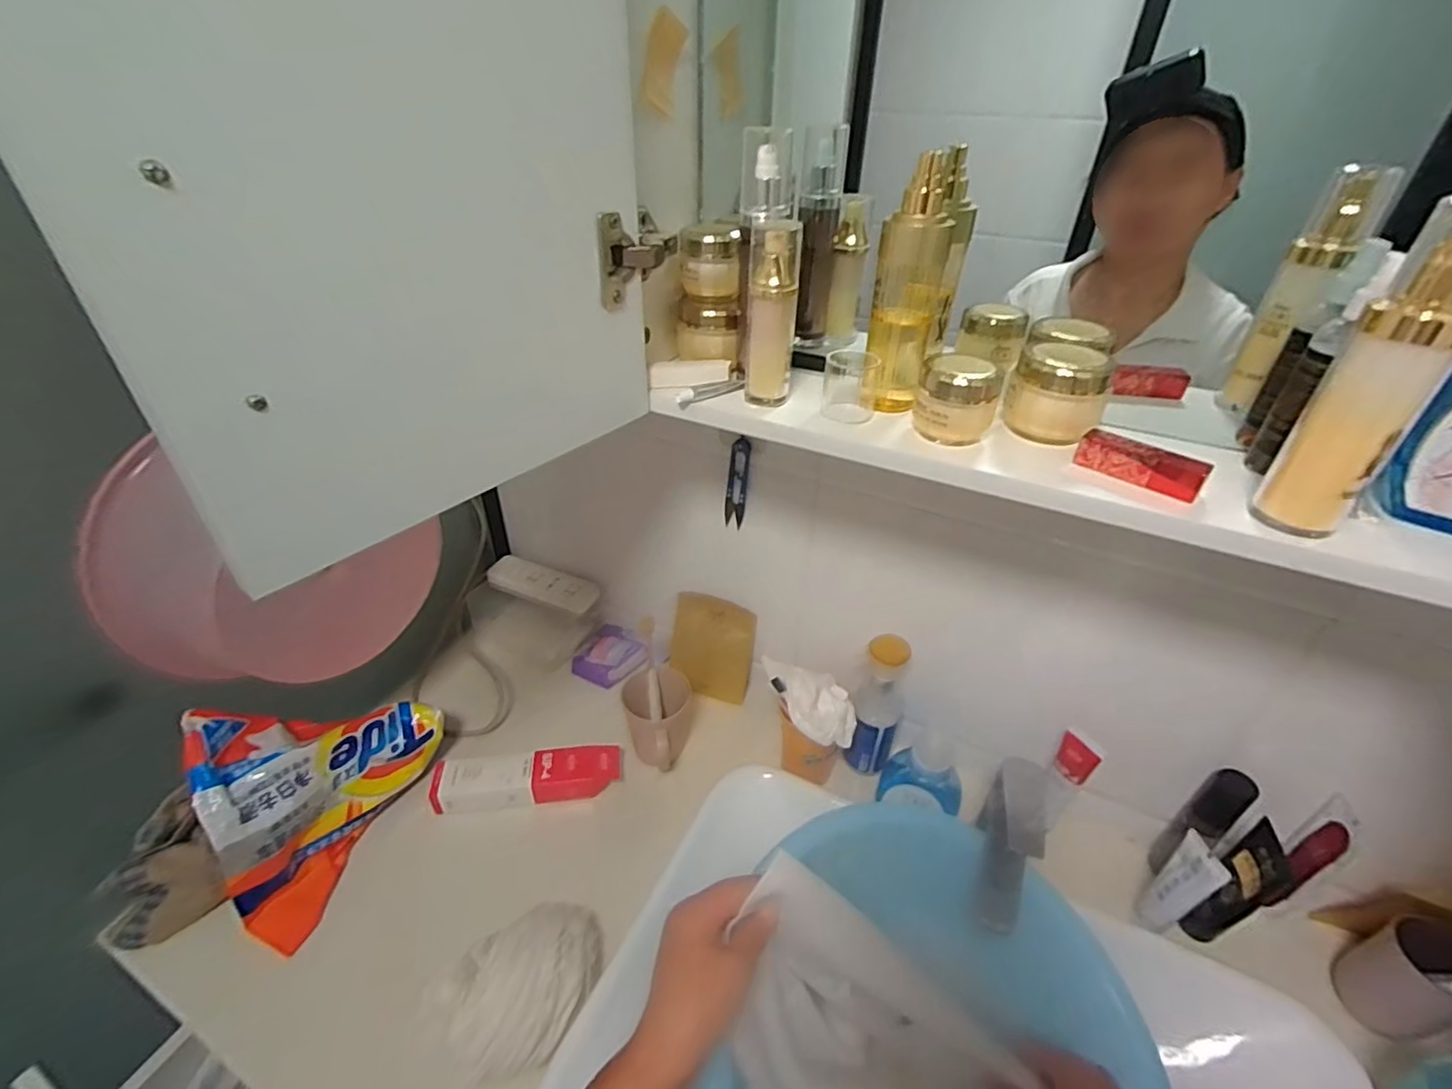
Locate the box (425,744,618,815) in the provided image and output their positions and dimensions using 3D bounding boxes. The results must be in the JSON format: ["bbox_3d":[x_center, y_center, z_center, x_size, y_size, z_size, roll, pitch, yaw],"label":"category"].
[{"bbox_3d":[-0.238,0.283,0.757,0.218,0.043,0.056,-6,36,-10],"label":"box"}]

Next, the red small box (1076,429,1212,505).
[{"bbox_3d":[0.279,-0.055,0.423,0.076,0.025,0.020,24,41,28],"label":"red small box"}]

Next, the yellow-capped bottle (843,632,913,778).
[{"bbox_3d":[0.182,0.187,0.744,0.056,0.192,0.062,15,38,18],"label":"yellow-capped bottle"}]

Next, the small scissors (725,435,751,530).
[{"bbox_3d":[0.012,-0.073,0.730,0.025,0.126,0.011,24,43,22],"label":"small scissors"}]

